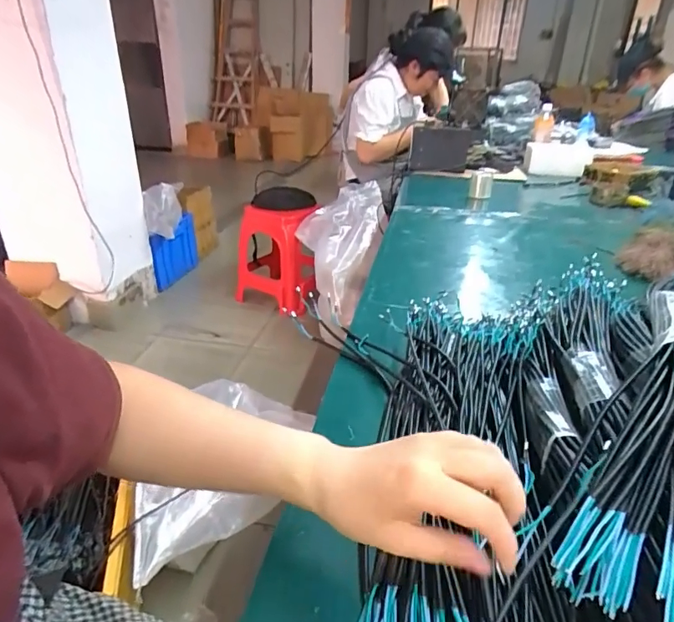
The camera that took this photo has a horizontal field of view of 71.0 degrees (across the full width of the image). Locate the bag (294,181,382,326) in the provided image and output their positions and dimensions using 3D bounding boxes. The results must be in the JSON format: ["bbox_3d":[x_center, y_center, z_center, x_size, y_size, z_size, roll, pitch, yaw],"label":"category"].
[{"bbox_3d":[0.016,-0.243,1.855,0.320,0.408,0.385,1,28,-1],"label":"bag"}]

